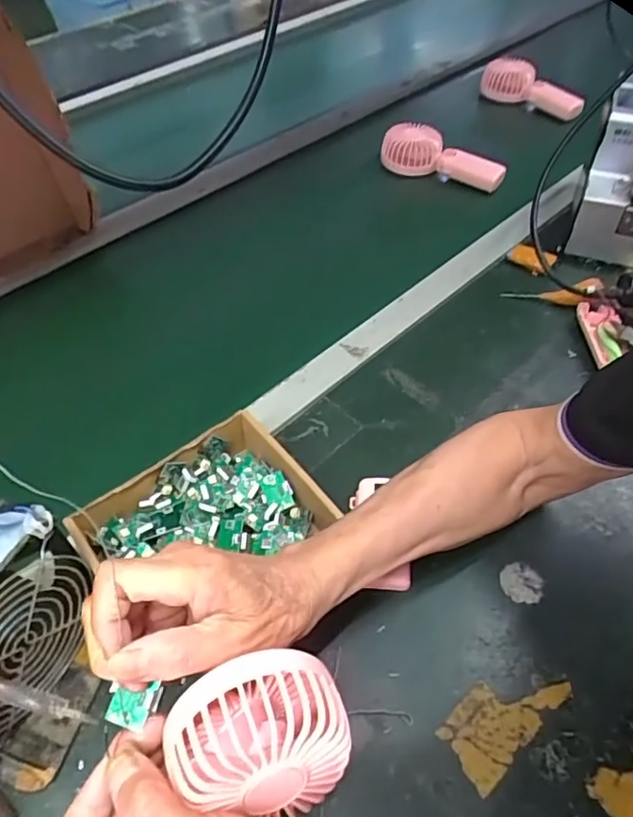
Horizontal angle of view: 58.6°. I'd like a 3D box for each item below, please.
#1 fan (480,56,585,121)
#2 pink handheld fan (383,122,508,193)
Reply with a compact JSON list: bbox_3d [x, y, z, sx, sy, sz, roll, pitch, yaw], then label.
[{"bbox_3d":[0.358,-0.533,0.944,0.054,0.063,0.171,-33,56,-22],"label":"fan"},{"bbox_3d":[0.181,-0.360,0.808,0.173,0.055,0.047,24,55,21],"label":"pink handheld fan"}]

